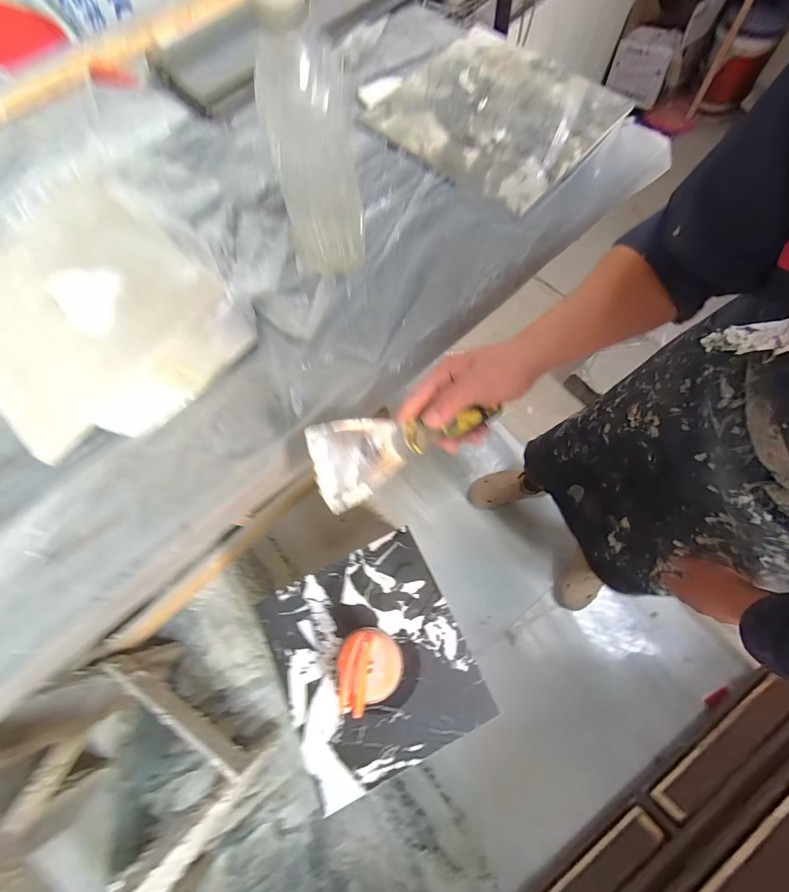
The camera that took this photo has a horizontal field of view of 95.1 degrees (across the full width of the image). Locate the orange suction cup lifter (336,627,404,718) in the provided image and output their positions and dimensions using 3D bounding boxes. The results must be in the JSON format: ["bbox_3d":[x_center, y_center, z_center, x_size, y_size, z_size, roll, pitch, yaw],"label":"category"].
[{"bbox_3d":[-0.043,0.381,0.617,0.112,0.066,0.115,-1,73,2],"label":"orange suction cup lifter"}]

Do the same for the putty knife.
[{"bbox_3d":[0.010,-0.015,0.331,0.180,0.025,0.076,-29,116,-18],"label":"putty knife"}]

